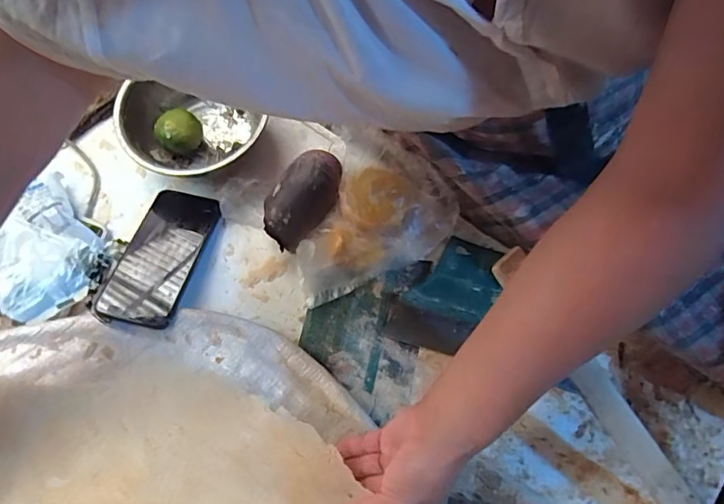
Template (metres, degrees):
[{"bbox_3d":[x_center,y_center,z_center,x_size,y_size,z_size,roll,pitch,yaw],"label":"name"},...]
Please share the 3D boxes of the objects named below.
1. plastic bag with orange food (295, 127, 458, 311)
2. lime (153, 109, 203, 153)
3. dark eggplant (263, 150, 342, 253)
[{"bbox_3d":[0.020,-0.025,0.526,0.139,0.064,0.189,16,70,6],"label":"plastic bag with orange food"},{"bbox_3d":[-0.206,-0.133,0.571,0.048,0.043,0.045,0,69,0],"label":"lime"},{"bbox_3d":[-0.065,-0.056,0.546,0.060,0.047,0.112,32,72,11],"label":"dark eggplant"}]

